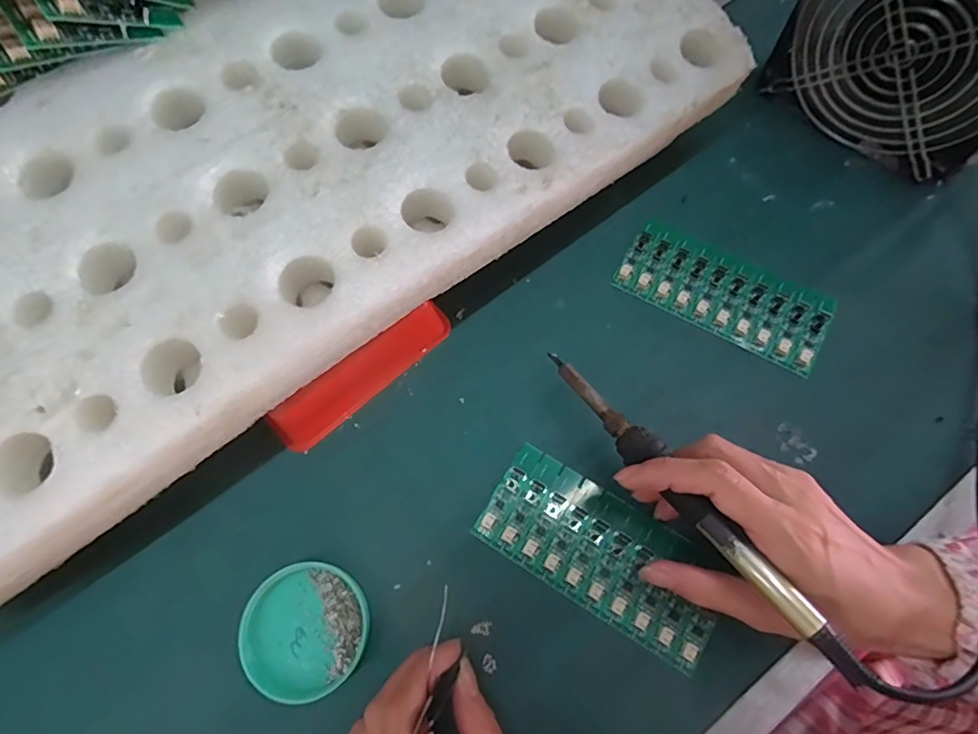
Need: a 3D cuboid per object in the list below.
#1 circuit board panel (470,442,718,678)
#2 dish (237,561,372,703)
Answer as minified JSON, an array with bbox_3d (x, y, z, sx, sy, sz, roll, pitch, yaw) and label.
[{"bbox_3d":[0.064,0.104,0.298,0.134,0.005,0.062,31,72,12],"label":"circuit board panel"},{"bbox_3d":[-0.099,0.142,0.285,0.065,0.013,0.064,0,70,1],"label":"dish"}]

